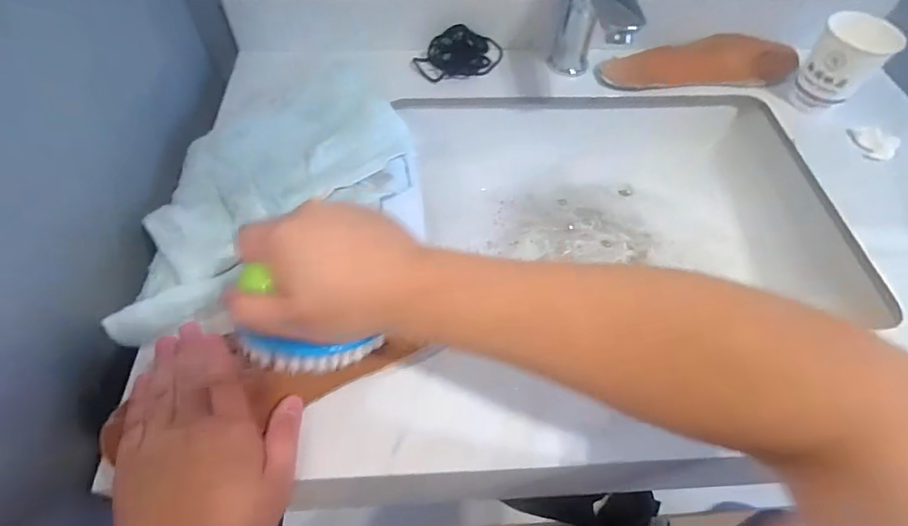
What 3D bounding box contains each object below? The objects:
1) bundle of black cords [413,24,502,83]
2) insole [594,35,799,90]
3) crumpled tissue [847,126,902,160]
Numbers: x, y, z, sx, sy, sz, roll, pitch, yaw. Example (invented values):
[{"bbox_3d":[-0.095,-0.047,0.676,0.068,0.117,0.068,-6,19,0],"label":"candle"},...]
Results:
[{"bbox_3d":[0.005,-0.249,0.555,0.101,0.034,0.054,-15,58,-12],"label":"bundle of black cords"},{"bbox_3d":[0.298,-0.241,0.565,0.248,0.055,0.033,-3,25,-5],"label":"insole"},{"bbox_3d":[0.454,-0.131,0.509,0.046,0.010,0.044,38,63,20],"label":"crumpled tissue"}]

